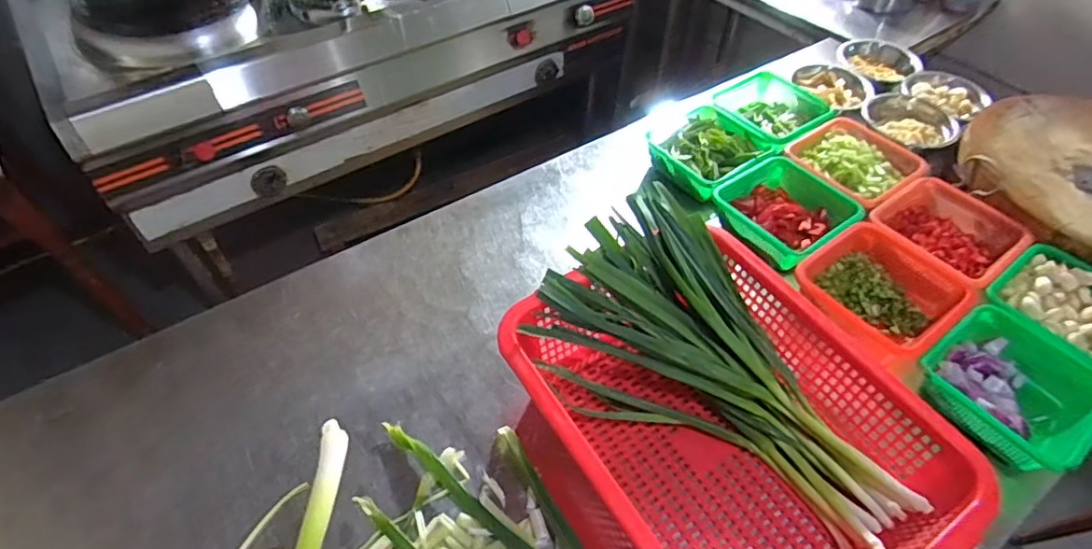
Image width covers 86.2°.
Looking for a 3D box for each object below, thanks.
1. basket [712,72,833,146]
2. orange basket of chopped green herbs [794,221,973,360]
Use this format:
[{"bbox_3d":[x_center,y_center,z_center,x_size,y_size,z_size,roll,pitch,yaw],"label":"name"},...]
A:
[{"bbox_3d":[0.393,-0.293,1.065,0.184,0.059,0.193,-31,57,-24],"label":"basket"},{"bbox_3d":[0.451,0.031,0.809,0.185,0.072,0.183,-31,57,-24],"label":"orange basket of chopped green herbs"}]

